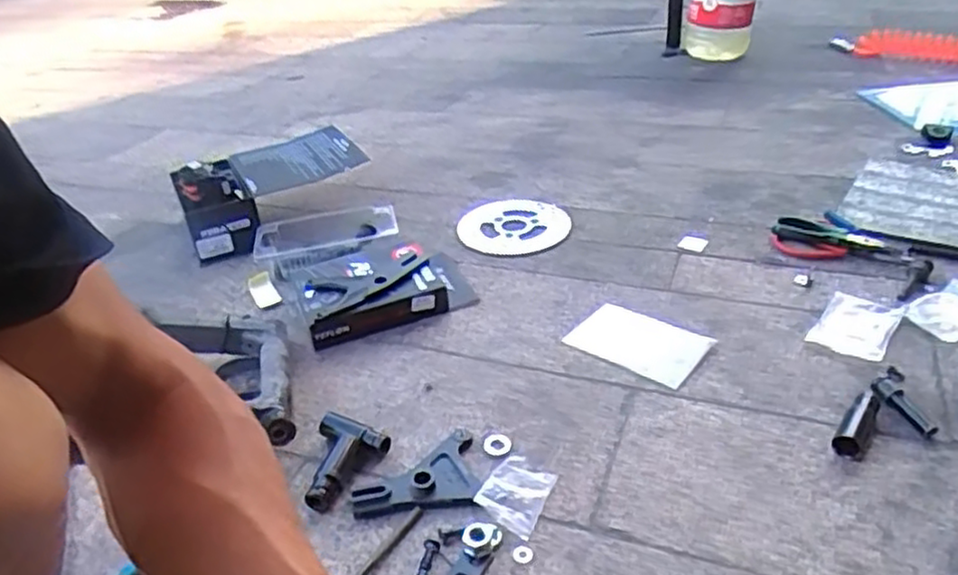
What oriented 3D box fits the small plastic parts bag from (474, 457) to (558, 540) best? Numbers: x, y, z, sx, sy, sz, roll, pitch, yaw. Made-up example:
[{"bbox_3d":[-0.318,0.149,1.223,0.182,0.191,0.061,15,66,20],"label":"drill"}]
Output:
[{"bbox_3d":[0.036,0.190,0.678,0.056,0.014,0.077,32,47,9],"label":"small plastic parts bag"}]

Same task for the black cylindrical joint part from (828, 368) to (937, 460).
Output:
[{"bbox_3d":[0.417,0.124,0.724,0.070,0.029,0.155,24,43,37],"label":"black cylindrical joint part"}]

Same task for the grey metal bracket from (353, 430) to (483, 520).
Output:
[{"bbox_3d":[-0.060,0.176,0.711,0.113,0.019,0.100,-4,33,3],"label":"grey metal bracket"}]

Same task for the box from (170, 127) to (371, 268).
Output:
[{"bbox_3d":[-0.329,-0.156,1.171,0.288,0.102,0.242,-19,35,-19],"label":"box"}]

